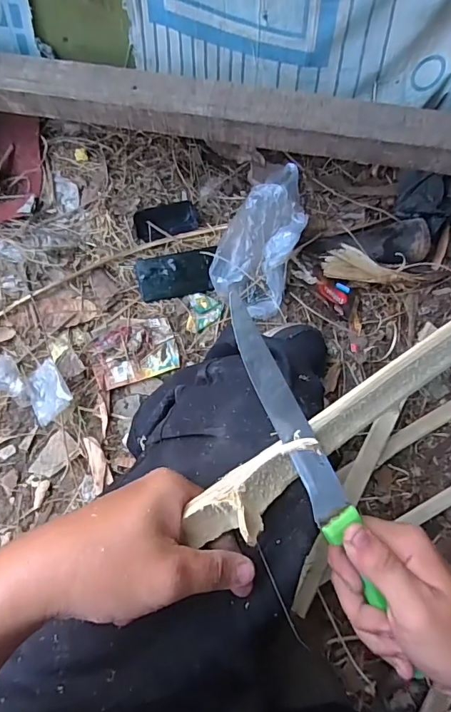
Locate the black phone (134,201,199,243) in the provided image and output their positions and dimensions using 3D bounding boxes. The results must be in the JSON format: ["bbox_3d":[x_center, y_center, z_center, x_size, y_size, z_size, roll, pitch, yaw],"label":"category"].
[{"bbox_3d":[-0.105,-0.238,0.797,0.106,0.012,0.055,-16,99,-7],"label":"black phone"}]

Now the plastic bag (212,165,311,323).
[{"bbox_3d":[0.072,-0.198,0.763,0.126,0.100,0.235,26,78,4],"label":"plastic bag"}]

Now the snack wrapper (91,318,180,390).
[{"bbox_3d":[-0.151,-0.007,0.759,0.136,0.007,0.096,-18,78,-6],"label":"snack wrapper"}]

